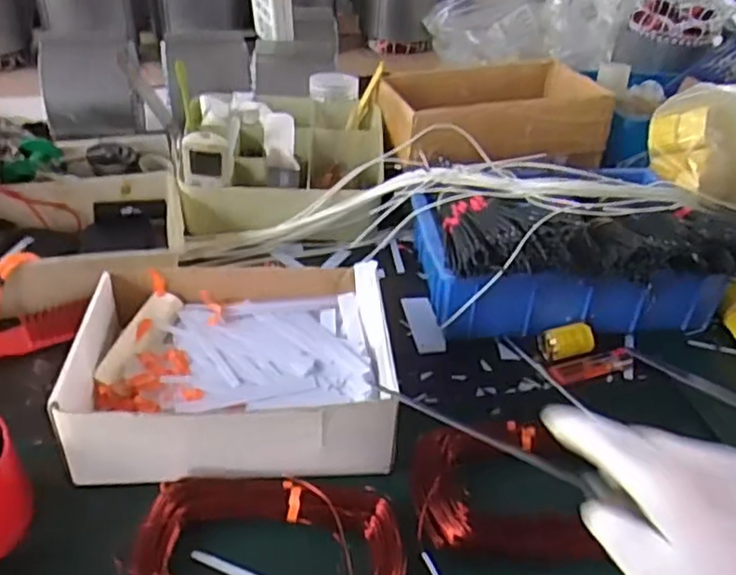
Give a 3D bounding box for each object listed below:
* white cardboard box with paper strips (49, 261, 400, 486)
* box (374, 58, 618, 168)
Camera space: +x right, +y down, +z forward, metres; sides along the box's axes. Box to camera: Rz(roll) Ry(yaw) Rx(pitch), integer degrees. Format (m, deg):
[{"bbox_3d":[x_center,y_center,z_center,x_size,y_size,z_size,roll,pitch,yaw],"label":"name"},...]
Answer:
[{"bbox_3d":[-0.102,0.058,0.553,0.238,0.063,0.200,0,37,-5],"label":"white cardboard box with paper strips"},{"bbox_3d":[0.150,-0.206,0.835,0.262,0.090,0.135,-13,40,-22],"label":"box"}]

